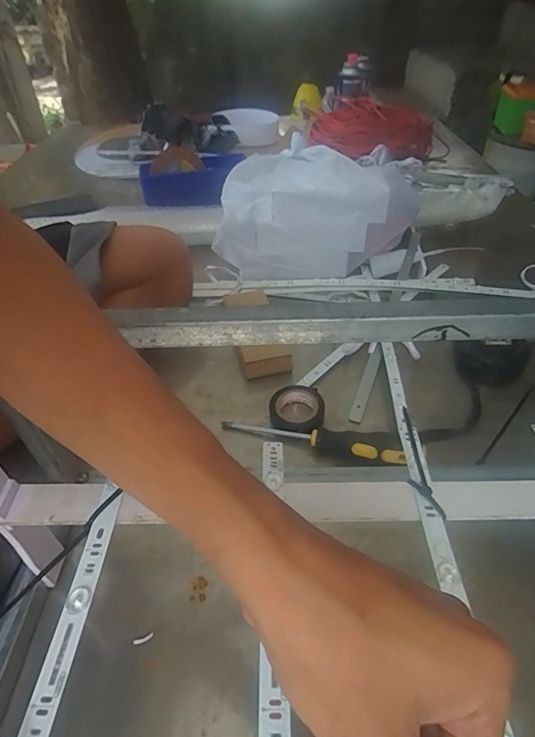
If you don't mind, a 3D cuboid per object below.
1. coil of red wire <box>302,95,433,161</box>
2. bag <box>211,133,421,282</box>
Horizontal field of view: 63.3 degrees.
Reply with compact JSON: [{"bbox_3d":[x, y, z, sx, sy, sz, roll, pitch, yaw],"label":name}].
[{"bbox_3d":[0.267,-0.598,1.087,0.304,0.103,0.165,-6,43,-5],"label":"coil of red wire"},{"bbox_3d":[0.061,-0.241,0.673,0.274,0.133,0.188,24,48,25],"label":"bag"}]

